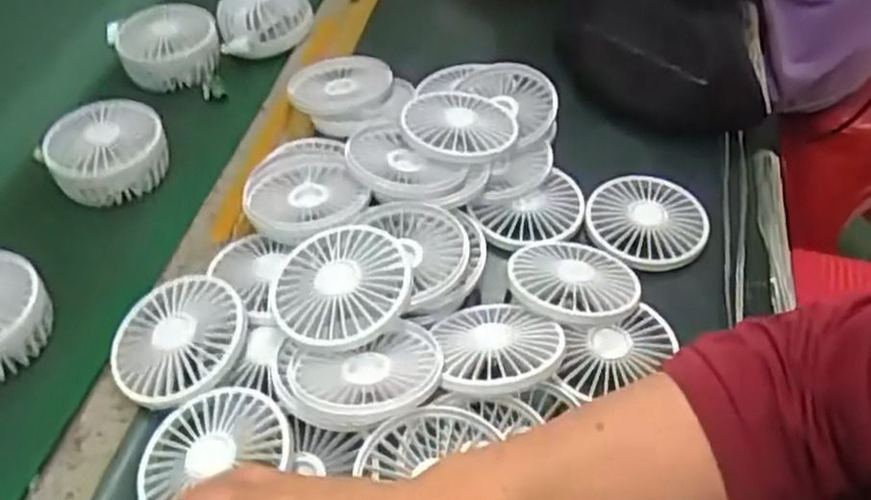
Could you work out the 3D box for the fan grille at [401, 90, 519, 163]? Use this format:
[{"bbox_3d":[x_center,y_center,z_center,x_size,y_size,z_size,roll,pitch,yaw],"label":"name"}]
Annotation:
[{"bbox_3d":[0.017,-0.095,0.567,0.084,0.011,0.084,-1,47,1],"label":"fan grille"}]

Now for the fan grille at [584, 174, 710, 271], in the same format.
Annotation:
[{"bbox_3d":[0.155,-0.024,0.564,0.083,0.011,0.087,-5,47,-2],"label":"fan grille"}]

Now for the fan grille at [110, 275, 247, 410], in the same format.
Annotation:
[{"bbox_3d":[-0.162,0.053,0.473,0.086,0.016,0.084,24,52,23],"label":"fan grille"}]

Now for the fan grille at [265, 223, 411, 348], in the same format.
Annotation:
[{"bbox_3d":[-0.057,0.023,0.471,0.085,0.019,0.086,-7,54,9],"label":"fan grille"}]

